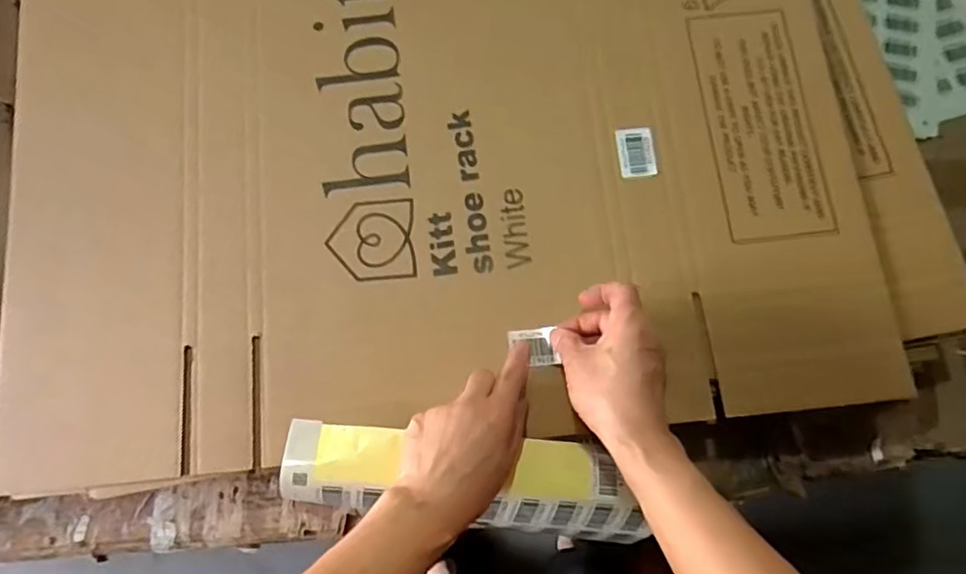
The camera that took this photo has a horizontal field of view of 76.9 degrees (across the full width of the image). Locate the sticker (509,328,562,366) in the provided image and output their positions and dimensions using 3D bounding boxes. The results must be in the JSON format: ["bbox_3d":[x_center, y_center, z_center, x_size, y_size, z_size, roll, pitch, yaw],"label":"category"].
[{"bbox_3d":[0.041,0.050,0.496,0.036,0.007,0.031,-7,86,9],"label":"sticker"}]

